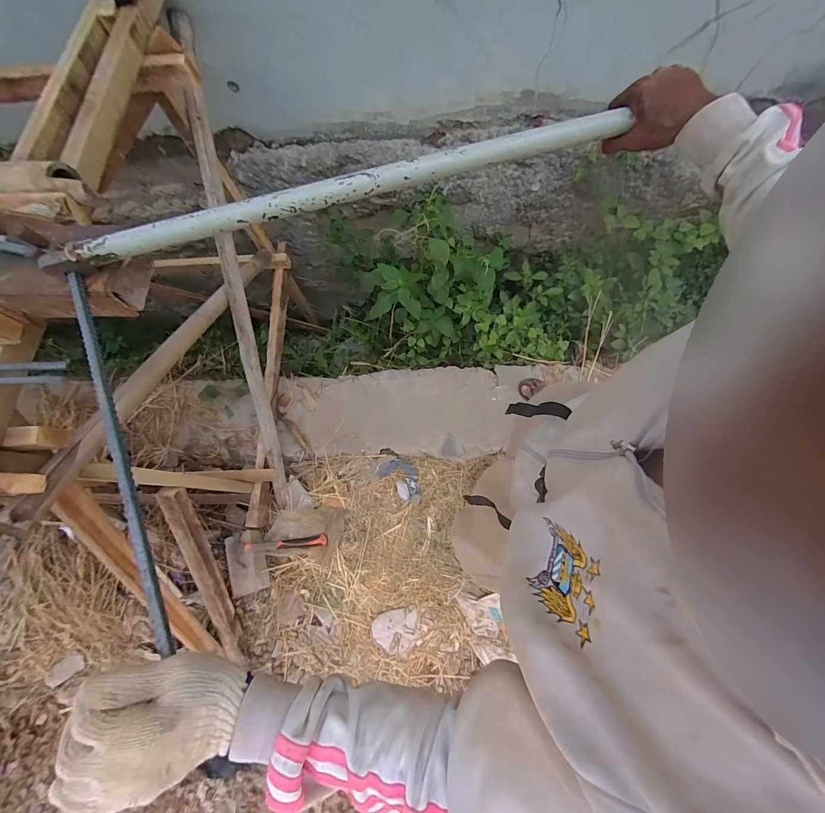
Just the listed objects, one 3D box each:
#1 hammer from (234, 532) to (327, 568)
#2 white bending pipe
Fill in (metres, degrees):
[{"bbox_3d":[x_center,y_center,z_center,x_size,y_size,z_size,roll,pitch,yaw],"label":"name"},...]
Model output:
[{"bbox_3d":[-0.496,0.527,1.344,0.332,0.035,0.101,-2,78,-13],"label":"hammer"},{"bbox_3d":[-0.099,-0.282,0.466,0.758,0.026,0.026,-14,79,-1],"label":"white bending pipe"}]

